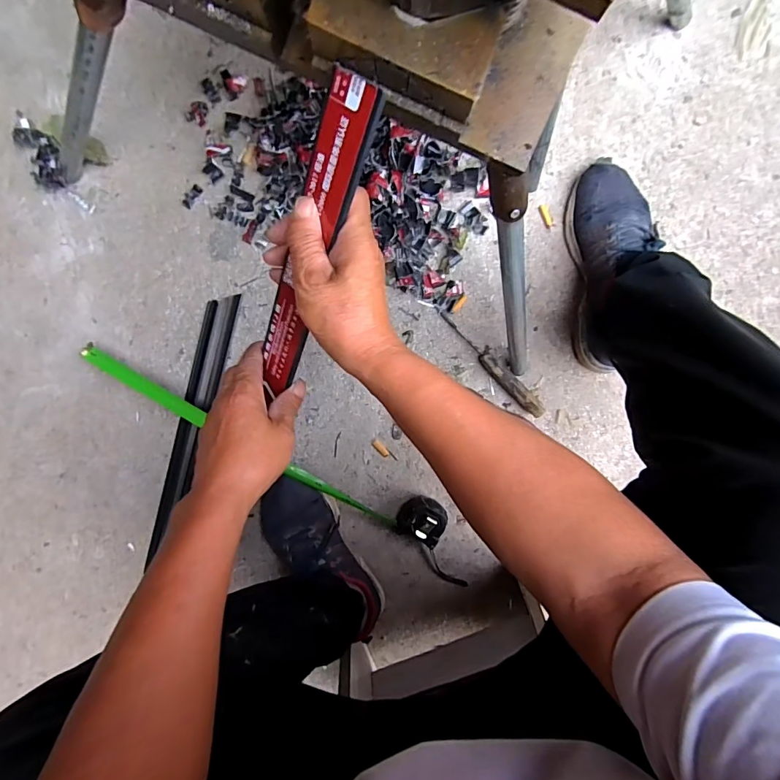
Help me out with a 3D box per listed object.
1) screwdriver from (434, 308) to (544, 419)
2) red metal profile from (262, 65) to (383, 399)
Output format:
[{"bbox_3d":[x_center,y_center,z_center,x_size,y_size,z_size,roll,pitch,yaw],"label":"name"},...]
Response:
[{"bbox_3d":[0.150,-0.037,0.656,0.223,0.025,0.025,41,96,-5],"label":"screwdriver"},{"bbox_3d":[-0.069,-0.103,0.360,0.039,0.017,0.273,26,128,-3],"label":"red metal profile"}]

